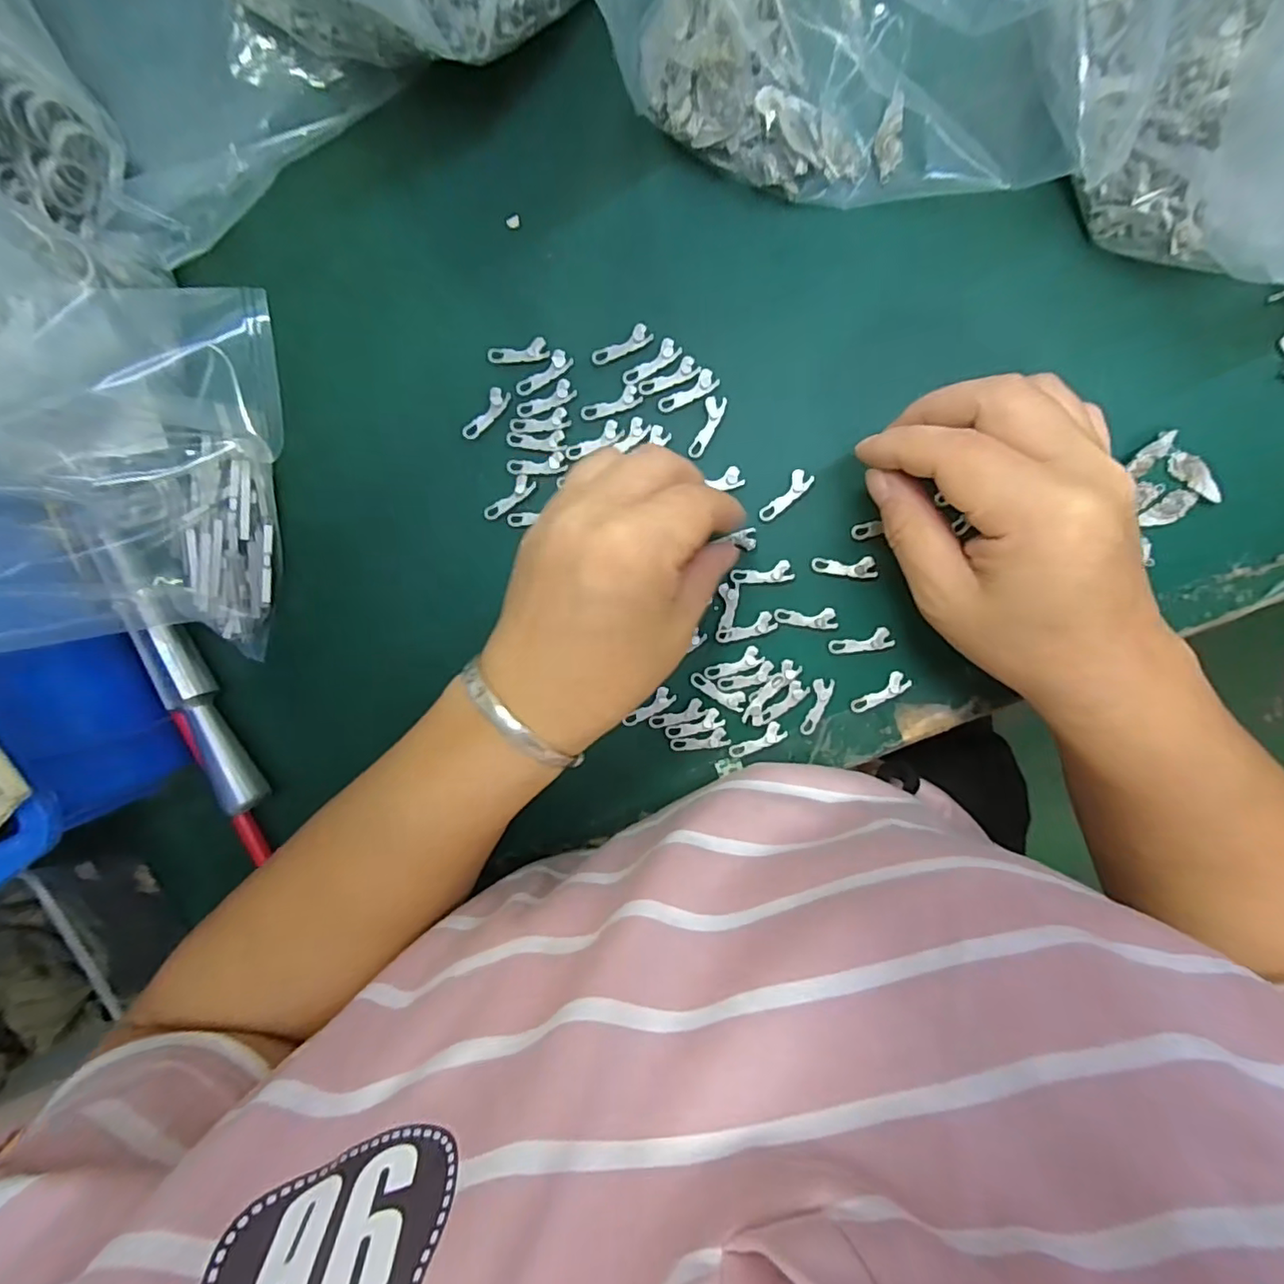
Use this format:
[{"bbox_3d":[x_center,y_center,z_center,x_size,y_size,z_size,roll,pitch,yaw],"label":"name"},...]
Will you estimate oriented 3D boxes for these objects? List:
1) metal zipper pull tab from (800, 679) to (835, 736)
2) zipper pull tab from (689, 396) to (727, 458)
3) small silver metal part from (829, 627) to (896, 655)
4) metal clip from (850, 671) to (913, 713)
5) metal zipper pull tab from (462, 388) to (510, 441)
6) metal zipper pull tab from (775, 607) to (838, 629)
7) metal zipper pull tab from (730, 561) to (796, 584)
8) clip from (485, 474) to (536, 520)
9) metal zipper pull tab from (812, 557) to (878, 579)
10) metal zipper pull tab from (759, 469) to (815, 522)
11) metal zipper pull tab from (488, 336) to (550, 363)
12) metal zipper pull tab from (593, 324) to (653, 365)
[{"bbox_3d":[0.083,0.031,0.276,0.009,0.004,0.029,16,99,2],"label":"metal zipper pull tab"},{"bbox_3d":[0.030,-0.097,0.265,0.009,0.004,0.028,20,99,1],"label":"zipper pull tab"},{"bbox_3d":[0.102,0.000,0.270,0.029,0.004,0.010,-11,97,6],"label":"small silver metal part"},{"bbox_3d":[0.112,0.024,0.273,0.029,0.004,0.010,-29,95,8],"label":"metal clip"},{"bbox_3d":[-0.073,-0.106,0.272,0.028,0.004,0.009,-44,93,9],"label":"metal zipper pull tab"},{"bbox_3d":[0.076,-0.011,0.271,0.028,0.004,0.010,1,98,4],"label":"metal zipper pull tab"},{"bbox_3d":[0.056,-0.031,0.271,0.028,0.004,0.010,-11,97,6],"label":"metal zipper pull tab"},{"bbox_3d":[-0.063,-0.068,0.276,0.028,0.004,0.010,-39,94,9],"label":"clip"},{"bbox_3d":[0.093,-0.034,0.267,0.028,0.004,0.010,-1,98,4],"label":"metal zipper pull tab"},{"bbox_3d":[0.066,-0.066,0.266,0.010,0.004,0.028,41,99,-2],"label":"metal zipper pull tab"},{"bbox_3d":[-0.057,-0.132,0.267,0.027,0.004,0.010,-11,97,6],"label":"metal zipper pull tab"},{"bbox_3d":[-0.009,-0.134,0.263,0.028,0.004,0.009,-24,96,7],"label":"metal zipper pull tab"}]

